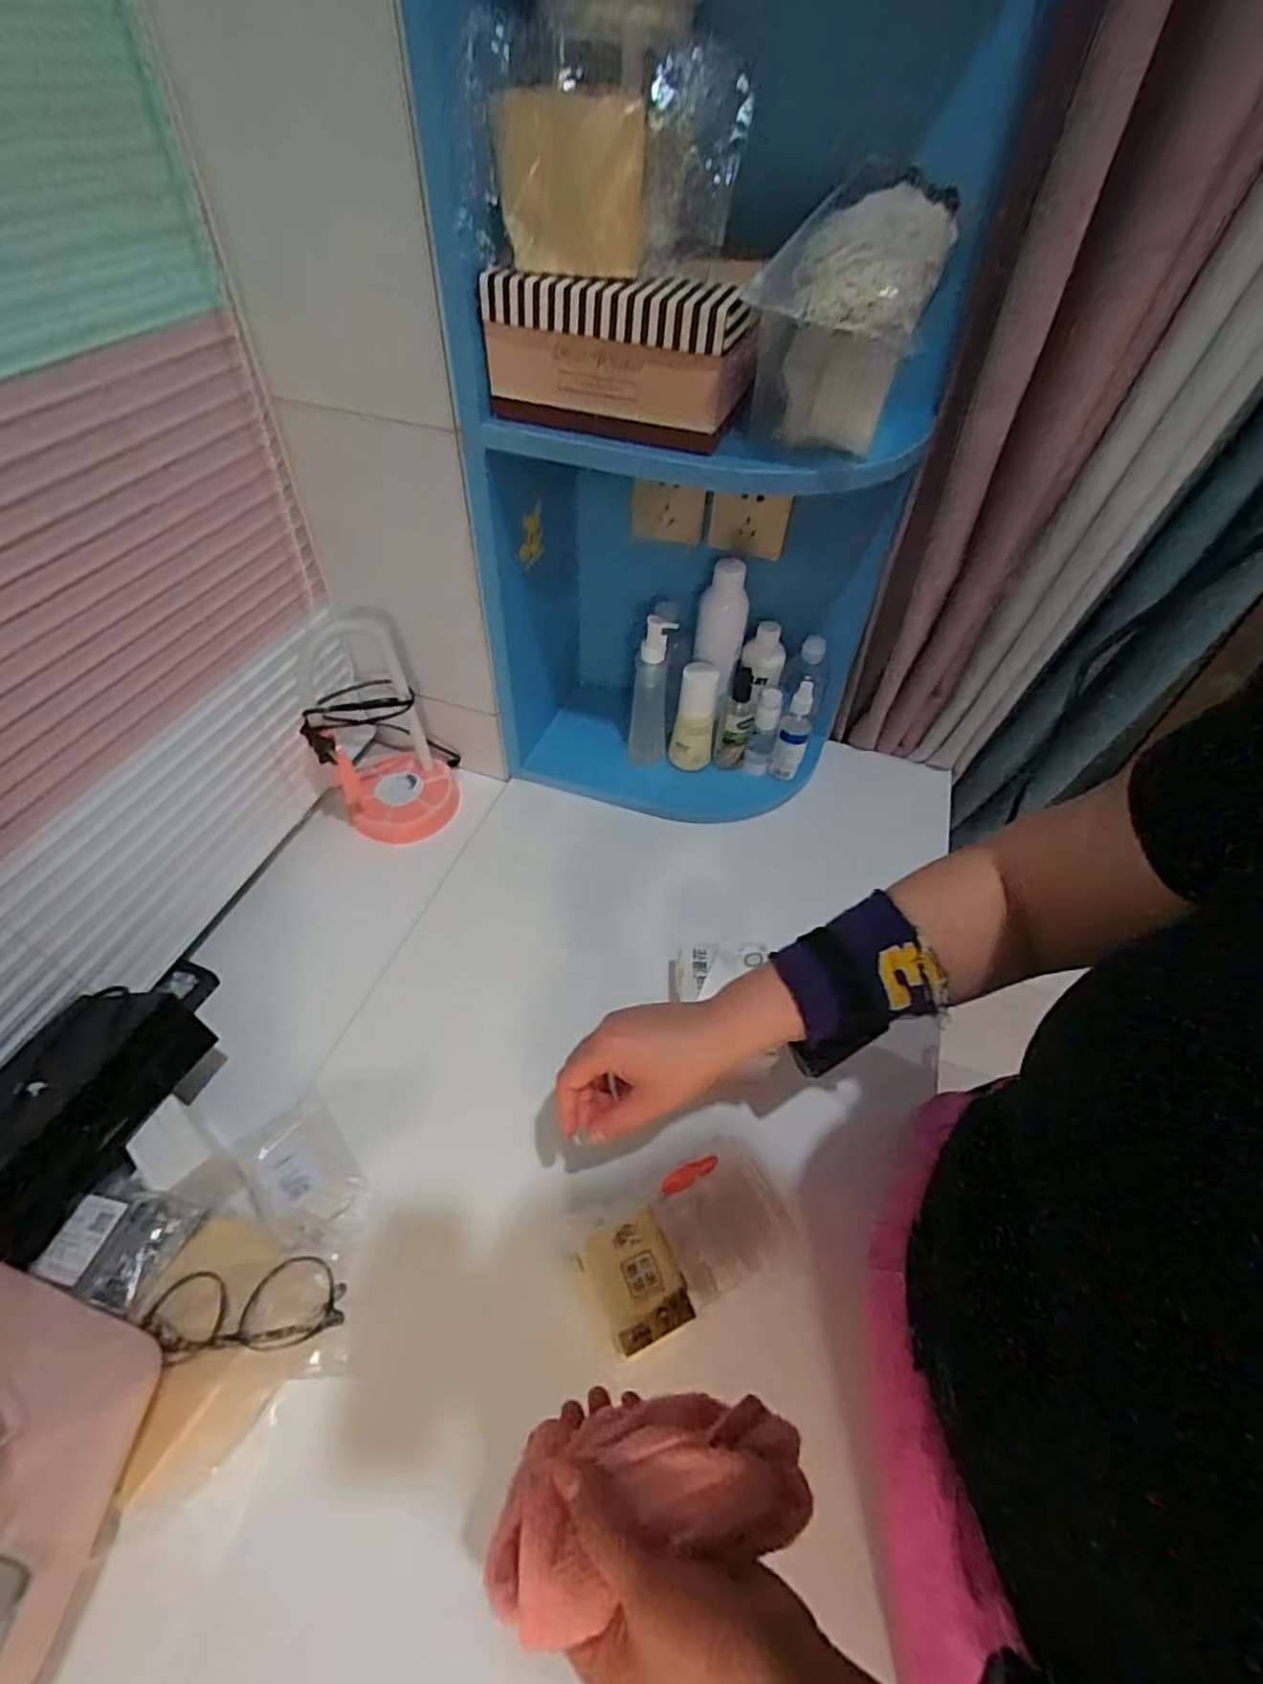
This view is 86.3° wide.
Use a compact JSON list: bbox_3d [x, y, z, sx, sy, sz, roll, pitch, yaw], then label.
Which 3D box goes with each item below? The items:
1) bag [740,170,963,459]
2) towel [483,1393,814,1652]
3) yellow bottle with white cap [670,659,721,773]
[{"bbox_3d":[0.147,-0.358,0.479,0.104,0.142,0.129,20,52,14],"label":"bag"},{"bbox_3d":[0.014,0.304,0.317,0.154,0.048,0.066,-1,50,-20],"label":"towel"},{"bbox_3d":[0.078,-0.152,0.839,0.055,0.145,0.050,7,50,3],"label":"yellow bottle with white cap"}]

